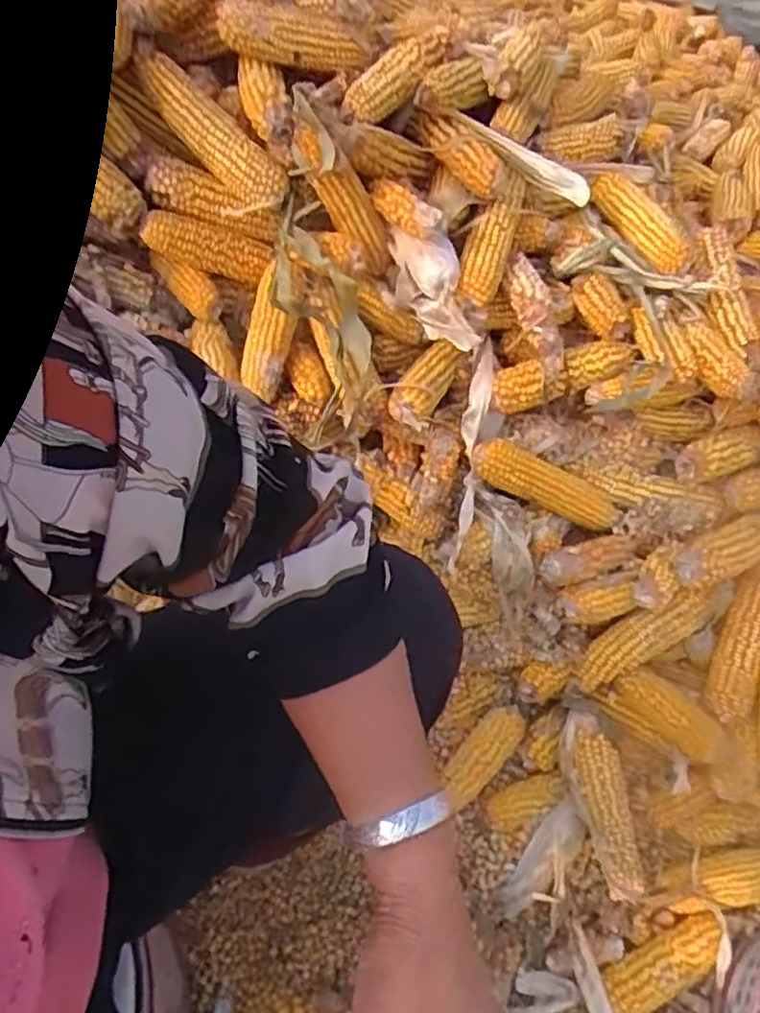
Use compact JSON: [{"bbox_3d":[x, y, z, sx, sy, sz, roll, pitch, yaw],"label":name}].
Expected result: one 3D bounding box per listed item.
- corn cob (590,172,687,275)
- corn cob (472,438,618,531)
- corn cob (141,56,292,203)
[{"bbox_3d":[0.291,-0.320,0.779,0.049,0.040,0.145,-18,56,-10],"label":"corn cob"},{"bbox_3d":[0.188,-0.027,0.791,0.186,0.041,0.042,24,53,-18],"label":"corn cob"},{"bbox_3d":[-0.170,-0.374,0.694,0.183,0.040,0.046,43,61,-10],"label":"corn cob"}]

